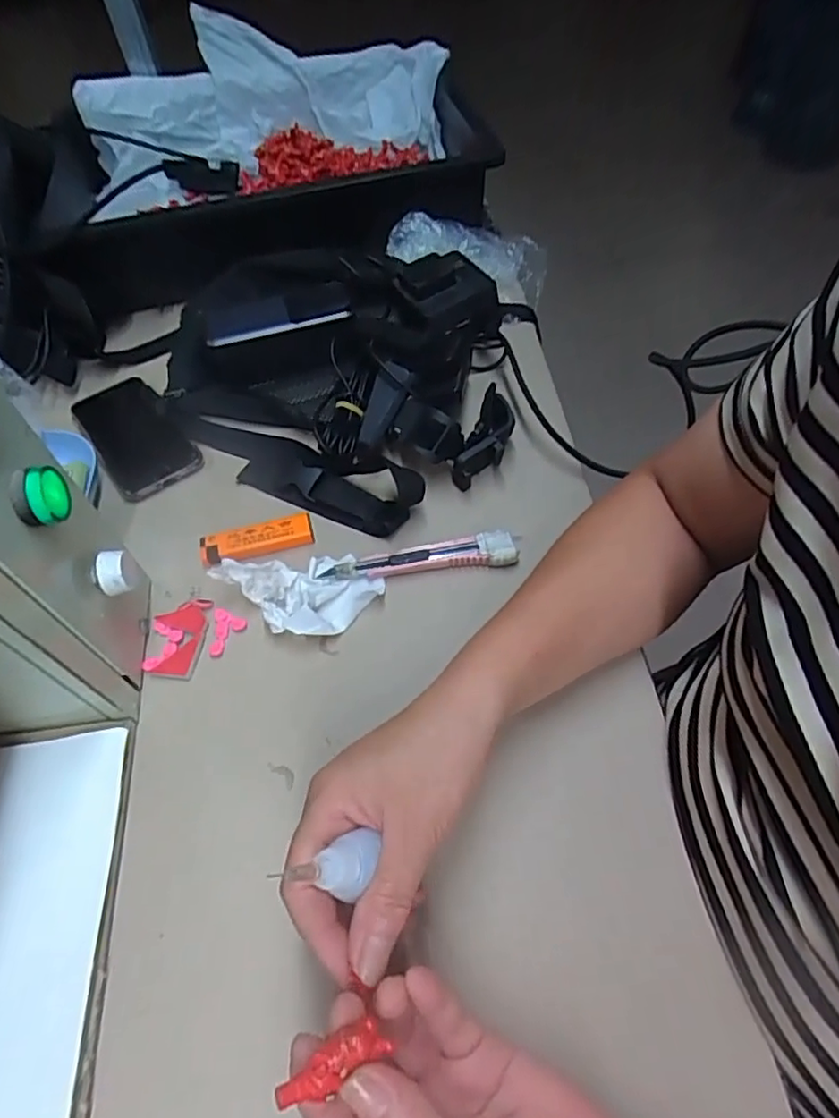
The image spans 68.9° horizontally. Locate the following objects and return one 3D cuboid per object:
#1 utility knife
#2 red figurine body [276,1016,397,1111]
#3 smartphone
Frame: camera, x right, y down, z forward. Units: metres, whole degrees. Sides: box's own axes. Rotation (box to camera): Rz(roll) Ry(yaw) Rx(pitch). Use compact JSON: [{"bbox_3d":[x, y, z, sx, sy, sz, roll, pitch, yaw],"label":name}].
[{"bbox_3d":[0.000,-0.002,0.427,0.136,0.020,0.020,-4,55,-3],"label":"utility knife"},{"bbox_3d":[-0.031,0.179,0.218,0.041,0.008,0.014,-15,55,-30],"label":"red figurine body"},{"bbox_3d":[-0.243,-0.108,0.519,0.068,0.014,0.146,-31,61,-19],"label":"smartphone"}]

